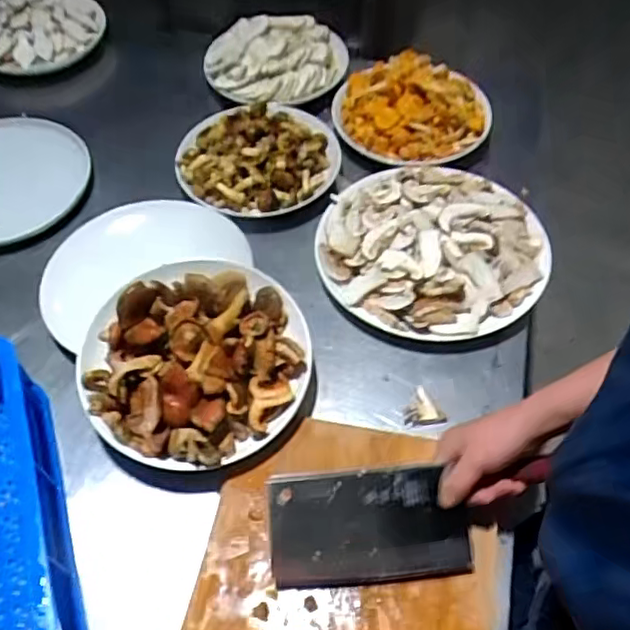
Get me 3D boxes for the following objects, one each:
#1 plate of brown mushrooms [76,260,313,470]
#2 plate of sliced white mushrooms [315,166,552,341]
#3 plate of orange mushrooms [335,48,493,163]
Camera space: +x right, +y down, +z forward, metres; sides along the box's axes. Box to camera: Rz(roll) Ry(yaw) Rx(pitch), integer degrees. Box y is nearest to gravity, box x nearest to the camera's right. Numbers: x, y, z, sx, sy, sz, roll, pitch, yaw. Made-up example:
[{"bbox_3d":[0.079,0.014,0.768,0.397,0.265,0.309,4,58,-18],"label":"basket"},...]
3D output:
[{"bbox_3d":[-0.129,0.045,0.674,0.246,0.093,0.242,-17,55,-11],"label":"plate of brown mushrooms"},{"bbox_3d":[0.148,-0.096,0.805,0.271,0.074,0.277,0,54,0],"label":"plate of sliced white mushrooms"},{"bbox_3d":[0.143,-0.319,0.950,0.246,0.064,0.200,21,57,15],"label":"plate of orange mushrooms"}]

